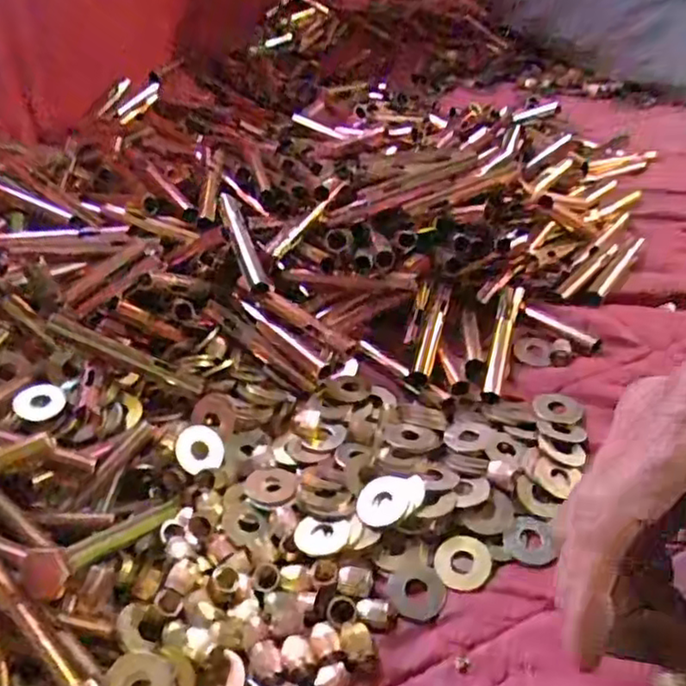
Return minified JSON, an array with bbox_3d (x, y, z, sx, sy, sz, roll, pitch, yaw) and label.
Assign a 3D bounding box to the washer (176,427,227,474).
[{"bbox_3d":[-0.071,0.054,0.337,0.024,0.004,0.024,9,66,-20],"label":"washer"}]

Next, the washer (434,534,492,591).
[{"bbox_3d":[0.053,0.097,0.295,0.023,0.004,0.024,1,42,-1],"label":"washer"}]

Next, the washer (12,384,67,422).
[{"bbox_3d":[-0.155,0.030,0.343,0.023,0.004,0.024,9,45,-9],"label":"washer"}]

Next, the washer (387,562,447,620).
[{"bbox_3d":[0.032,0.104,0.285,0.024,0.004,0.025,1,42,-1],"label":"washer"}]

